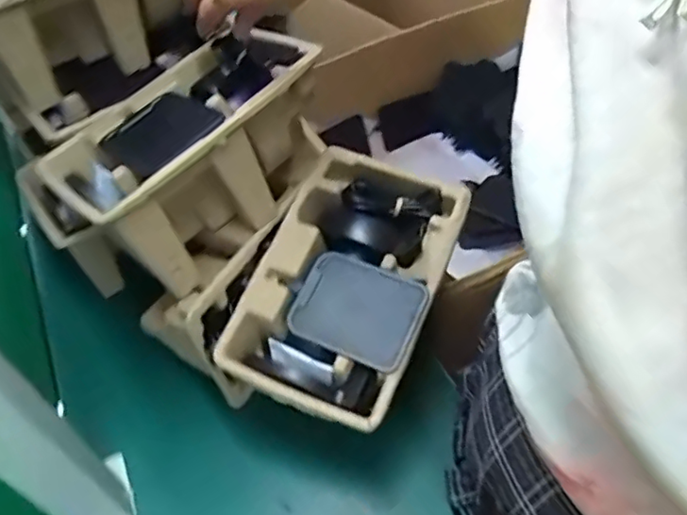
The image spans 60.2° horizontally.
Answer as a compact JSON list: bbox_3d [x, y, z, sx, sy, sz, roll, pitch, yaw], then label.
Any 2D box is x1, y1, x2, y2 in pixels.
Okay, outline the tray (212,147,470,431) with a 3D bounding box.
[{"bbox_3d":[0.003,0.026,0.516,0.149,0.089,0.224,18,53,20],"label":"tray"}]

